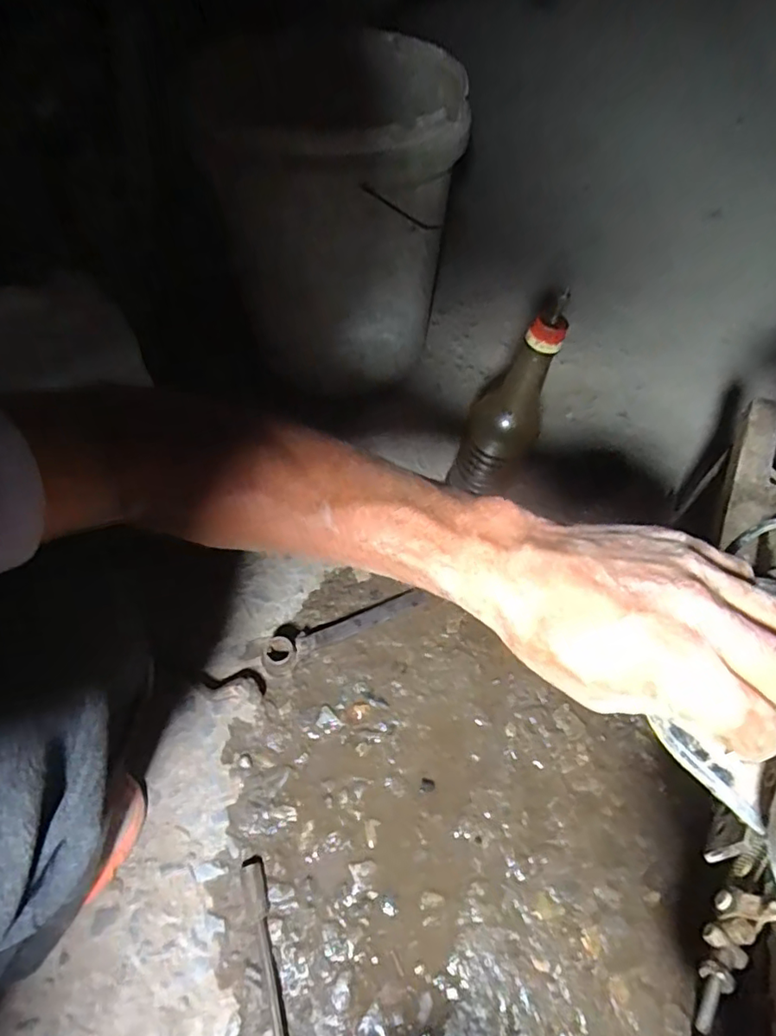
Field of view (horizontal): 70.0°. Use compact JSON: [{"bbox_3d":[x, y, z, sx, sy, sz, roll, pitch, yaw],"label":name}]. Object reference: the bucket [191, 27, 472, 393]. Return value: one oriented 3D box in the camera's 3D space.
[{"bbox_3d":[-0.063,-0.404,0.789,0.288,0.379,0.306,0,58,-1],"label":"bucket"}]

